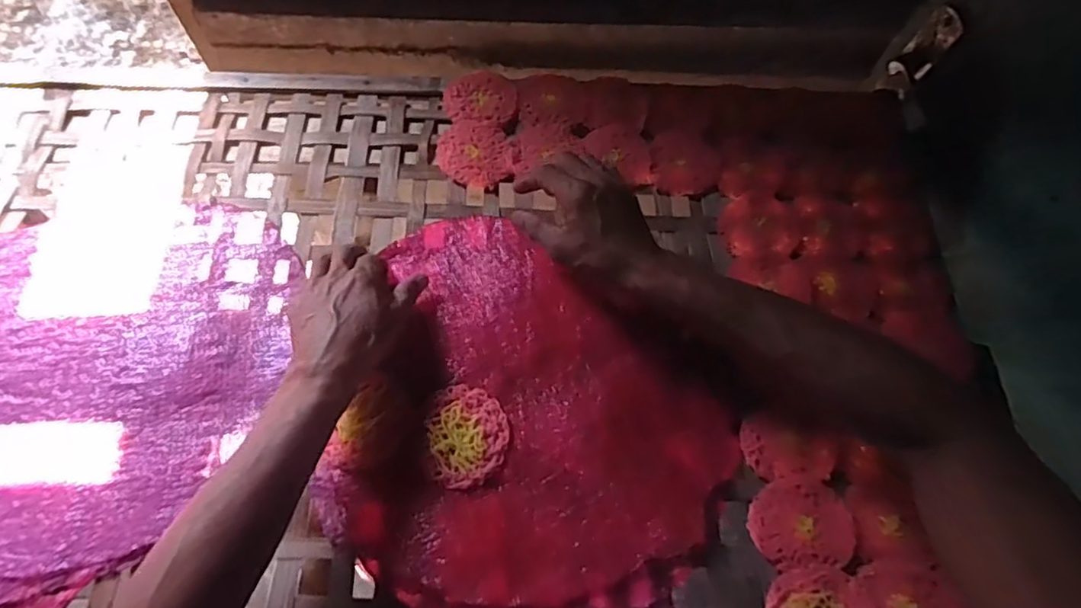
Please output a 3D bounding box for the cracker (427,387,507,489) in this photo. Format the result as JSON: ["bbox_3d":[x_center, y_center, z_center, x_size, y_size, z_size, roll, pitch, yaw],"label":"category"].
[{"bbox_3d":[-0.059,0.107,0.496,0.063,0.010,0.079,-12,66,-8],"label":"cracker"}]

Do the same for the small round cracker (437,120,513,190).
[{"bbox_3d":[-0.069,-0.158,0.633,0.075,0.014,0.080,1,64,-2],"label":"small round cracker"}]

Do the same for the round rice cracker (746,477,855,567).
[{"bbox_3d":[0.214,0.178,0.490,0.081,0.004,0.065,-1,64,-3],"label":"round rice cracker"}]

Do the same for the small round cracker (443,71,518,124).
[{"bbox_3d":[-0.066,-0.229,0.662,0.079,0.011,0.059,-3,65,-4],"label":"small round cracker"}]

